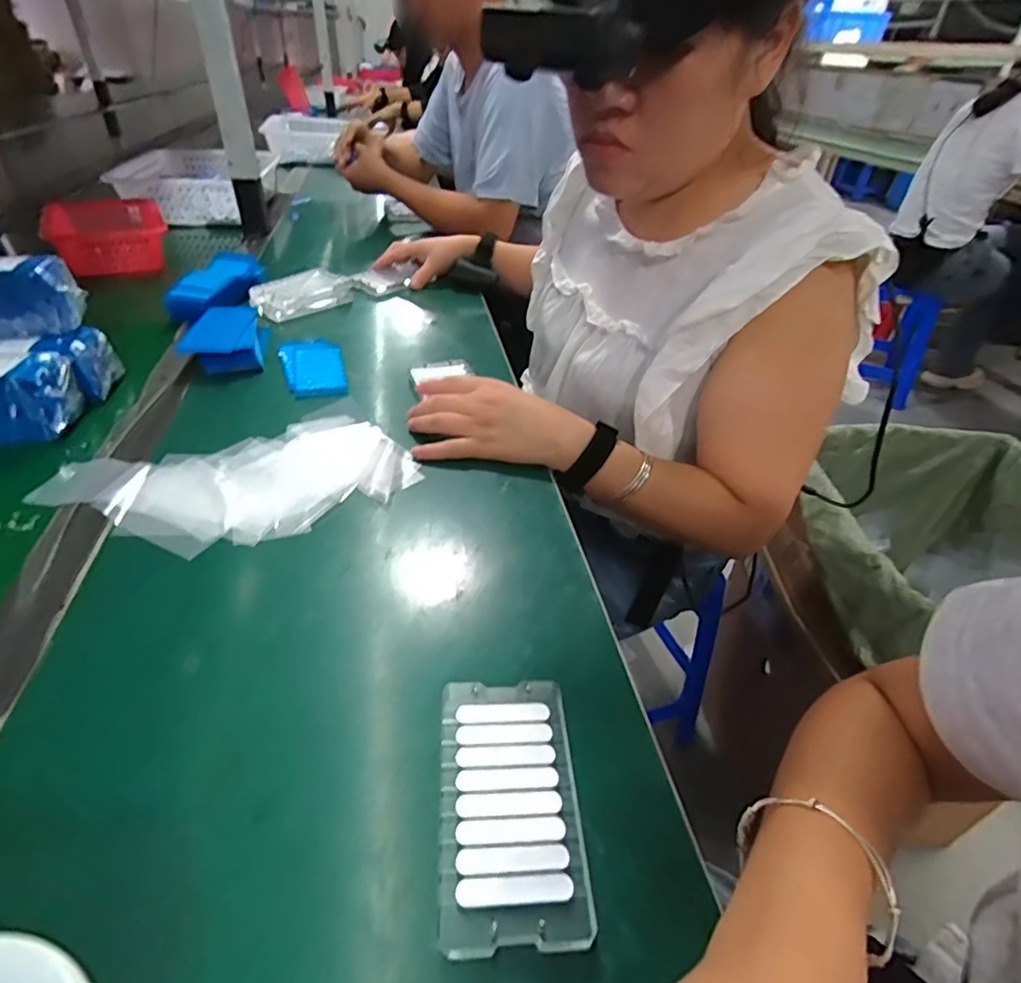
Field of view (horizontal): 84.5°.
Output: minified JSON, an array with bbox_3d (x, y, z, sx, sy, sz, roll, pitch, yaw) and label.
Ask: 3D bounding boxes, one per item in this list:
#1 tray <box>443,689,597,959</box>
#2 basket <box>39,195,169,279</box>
[{"bbox_3d":[0.000,0.153,0.283,0.067,0.009,0.120,1,38,-6],"label":"tray"},{"bbox_3d":[-0.637,-0.410,0.888,0.157,0.054,0.268,-16,43,-25],"label":"basket"}]

